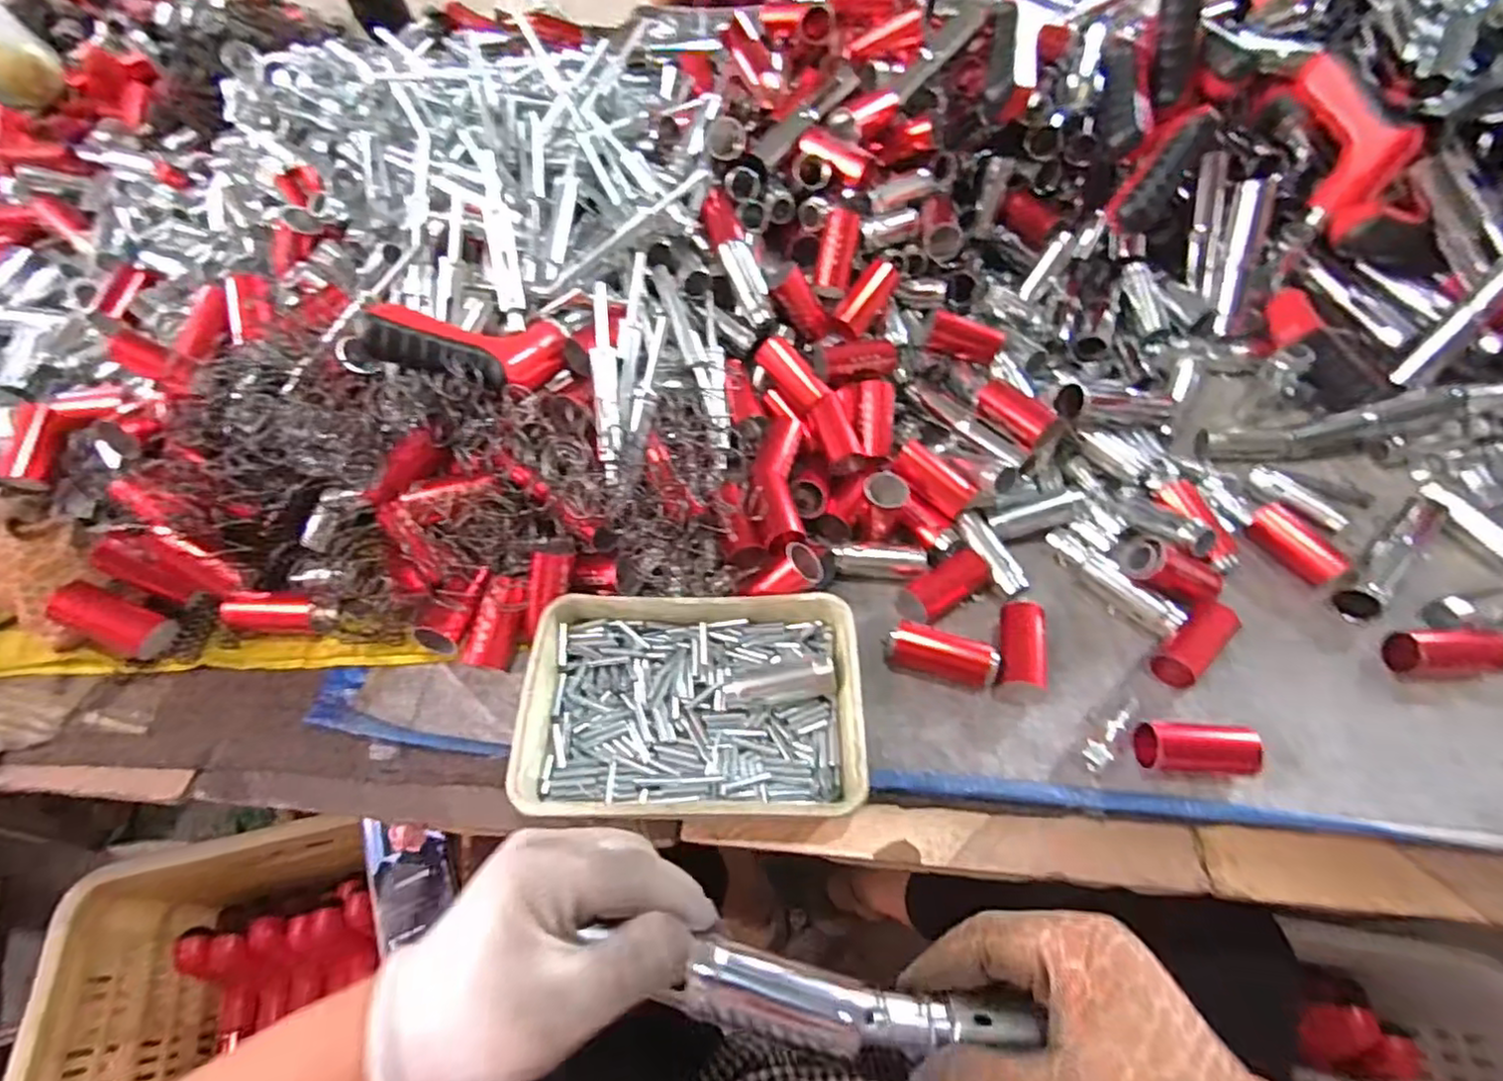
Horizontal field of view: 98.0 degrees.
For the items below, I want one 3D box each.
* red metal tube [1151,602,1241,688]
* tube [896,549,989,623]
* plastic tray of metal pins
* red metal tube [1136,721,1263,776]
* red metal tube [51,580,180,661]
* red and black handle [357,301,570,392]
[{"bbox_3d":[0.295,0.067,0.434,0.065,0.021,0.027,-35,63,-20],"label":"red metal tube"},{"bbox_3d":[0.137,0.032,0.467,0.067,0.024,0.030,-29,61,-17],"label":"tube"},{"bbox_3d":[-0.036,0.101,0.409,0.203,0.042,0.141,1,57,1],"label":"plastic tray of metal pins"},{"bbox_3d":[0.270,0.126,0.396,0.062,0.030,0.028,1,57,2],"label":"red metal tube"},{"bbox_3d":[-0.428,0.055,0.439,0.066,0.023,0.031,32,80,-29],"label":"red metal tube"},{"bbox_3d":[-0.199,-0.137,0.467,0.134,0.029,0.072,0,59,-27],"label":"red and black handle"}]

